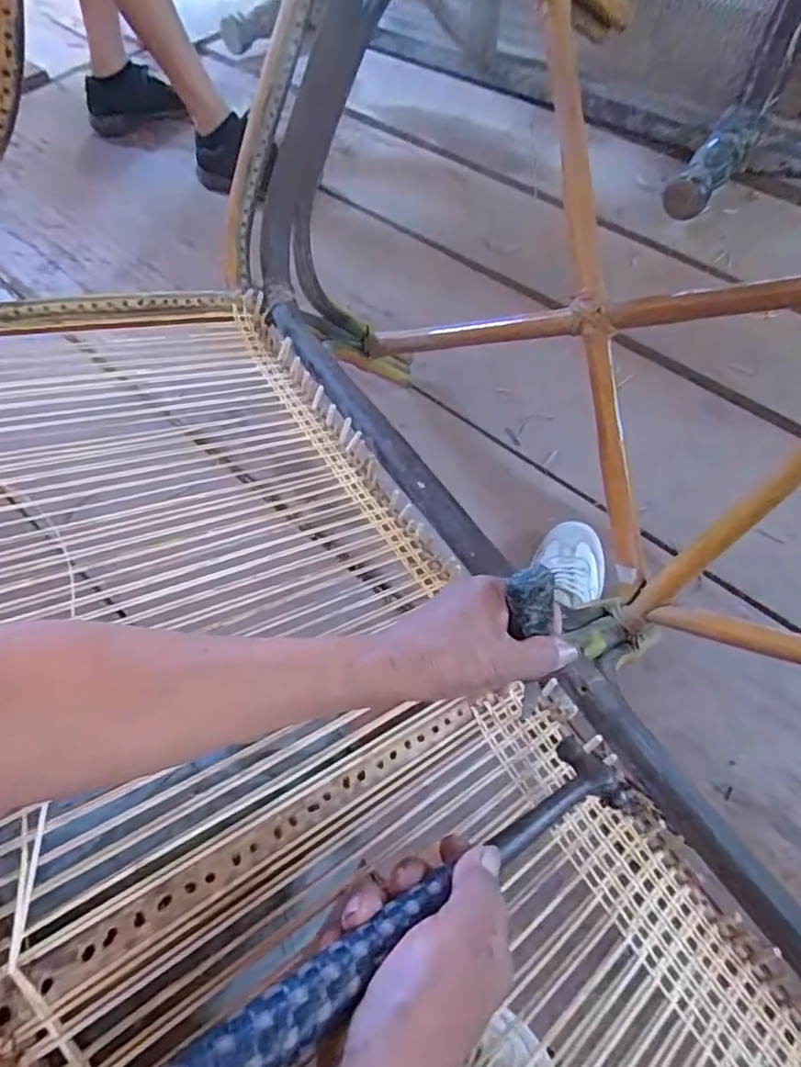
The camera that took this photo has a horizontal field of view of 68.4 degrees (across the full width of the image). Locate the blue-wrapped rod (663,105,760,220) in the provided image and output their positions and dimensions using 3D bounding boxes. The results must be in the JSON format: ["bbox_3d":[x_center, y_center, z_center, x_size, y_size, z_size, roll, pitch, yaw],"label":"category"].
[{"bbox_3d":[0.630,-0.743,1.193,0.095,0.096,0.283,32,65,18],"label":"blue-wrapped rod"}]

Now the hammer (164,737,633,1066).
[{"bbox_3d":[0.019,0.188,0.307,0.305,0.026,0.044,-11,55,-41],"label":"hammer"}]

